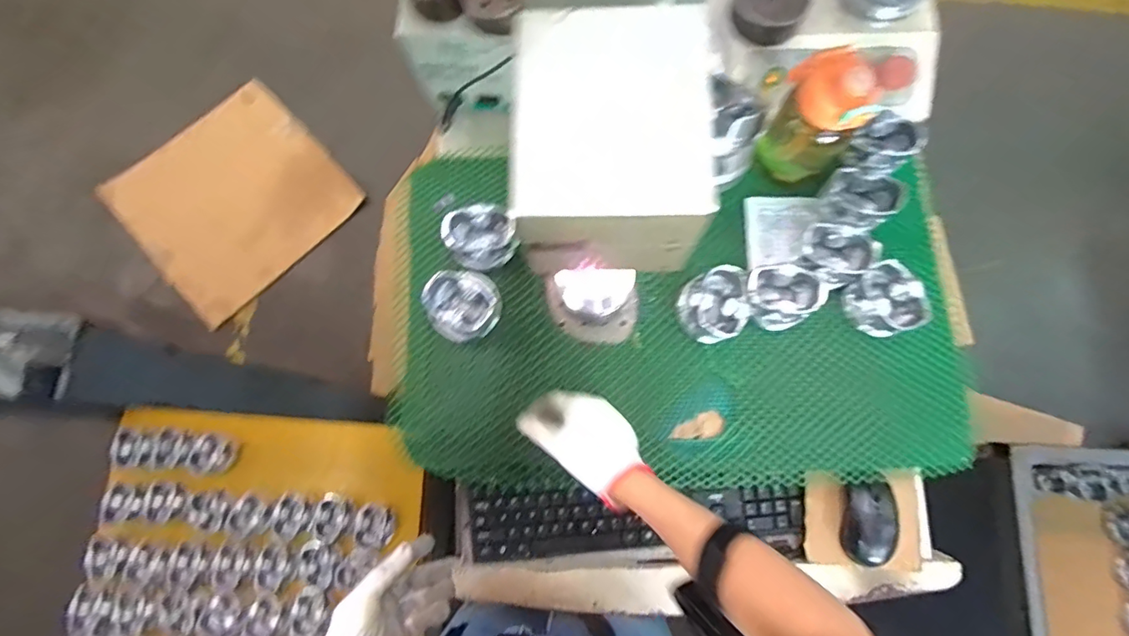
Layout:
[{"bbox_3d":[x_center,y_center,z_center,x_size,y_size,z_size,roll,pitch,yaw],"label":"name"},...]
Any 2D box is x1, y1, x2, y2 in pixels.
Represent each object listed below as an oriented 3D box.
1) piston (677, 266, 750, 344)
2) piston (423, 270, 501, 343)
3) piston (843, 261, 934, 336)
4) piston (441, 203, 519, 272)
[{"bbox_3d":[0.178,-0.014,0.608,0.073,0.061,0.077,0,77,1],"label":"piston"},{"bbox_3d":[-0.124,-0.014,0.631,0.085,0.053,0.078,0,77,1],"label":"piston"},{"bbox_3d":[0.385,-0.020,0.622,0.072,0.054,0.083,-43,80,-8],"label":"piston"},{"bbox_3d":[-0.104,-0.101,0.643,0.084,0.041,0.073,-19,78,-3],"label":"piston"}]

